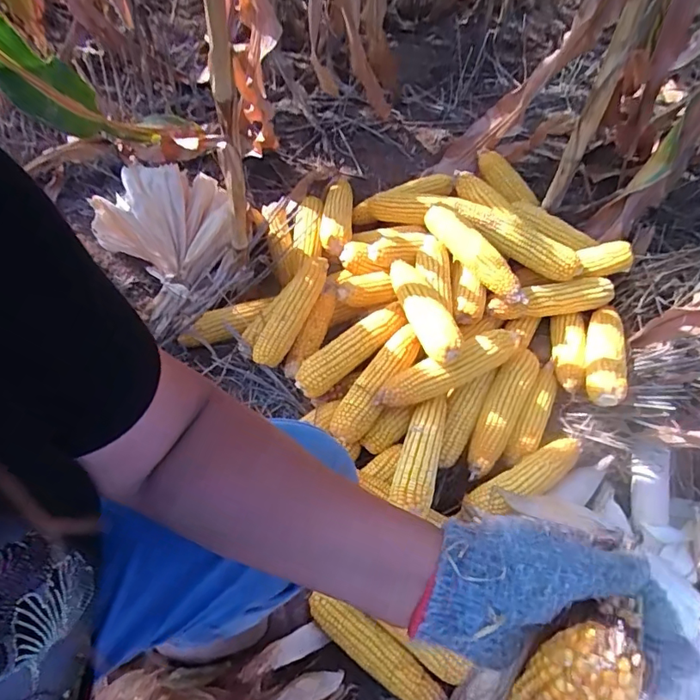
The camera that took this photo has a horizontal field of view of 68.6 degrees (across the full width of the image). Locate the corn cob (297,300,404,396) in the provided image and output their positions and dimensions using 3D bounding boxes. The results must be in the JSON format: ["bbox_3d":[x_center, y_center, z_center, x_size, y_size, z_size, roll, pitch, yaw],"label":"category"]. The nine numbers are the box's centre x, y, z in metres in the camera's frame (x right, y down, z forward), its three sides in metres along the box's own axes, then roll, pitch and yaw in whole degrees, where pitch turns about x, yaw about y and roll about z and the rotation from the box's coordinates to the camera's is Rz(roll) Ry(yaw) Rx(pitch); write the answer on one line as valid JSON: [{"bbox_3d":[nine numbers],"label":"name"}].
[{"bbox_3d":[0.006,-0.008,0.839,0.225,0.044,0.064,-38,63,-15],"label":"corn cob"}]

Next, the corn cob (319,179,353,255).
[{"bbox_3d":[-0.023,-0.275,1.035,0.062,0.046,0.213,7,52,0],"label":"corn cob"}]

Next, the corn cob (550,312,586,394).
[{"bbox_3d":[0.374,-0.003,0.873,0.048,0.045,0.157,10,52,3],"label":"corn cob"}]

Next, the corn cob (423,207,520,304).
[{"bbox_3d":[0.212,-0.167,0.880,0.046,0.056,0.218,-28,60,-24],"label":"corn cob"}]

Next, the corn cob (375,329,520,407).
[{"bbox_3d":[0.158,0.027,0.795,0.258,0.046,0.051,-24,58,-21],"label":"corn cob"}]

